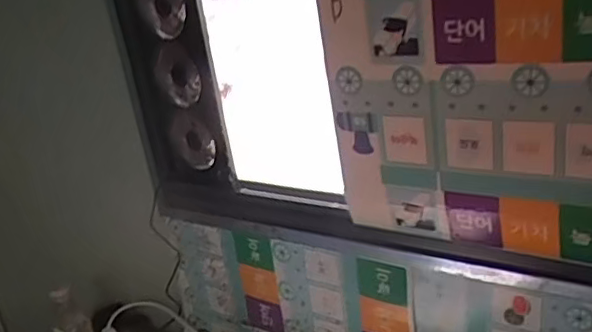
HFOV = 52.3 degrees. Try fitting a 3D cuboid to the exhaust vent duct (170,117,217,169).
[{"bbox_3d":[-0.163,-0.037,0.964,0.091,0.084,0.013,10,27,34],"label":"exhaust vent duct"}]

